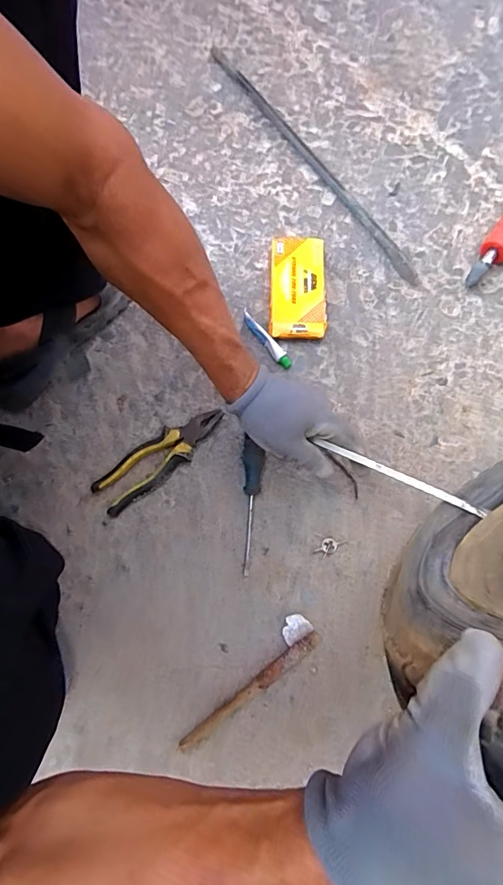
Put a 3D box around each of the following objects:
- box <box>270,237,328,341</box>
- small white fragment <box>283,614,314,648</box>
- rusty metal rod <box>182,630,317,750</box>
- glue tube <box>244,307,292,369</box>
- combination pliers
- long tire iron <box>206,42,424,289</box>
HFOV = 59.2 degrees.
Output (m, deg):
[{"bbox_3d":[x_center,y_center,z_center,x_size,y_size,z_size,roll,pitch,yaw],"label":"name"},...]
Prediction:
[{"bbox_3d":[0.064,-0.218,0.625,0.074,0.025,0.156,1,75,2],"label":"box"},{"bbox_3d":[0.051,0.217,0.520,0.034,0.012,0.027,-33,76,-7],"label":"small white fragment"},{"bbox_3d":[-0.002,0.284,0.502,0.197,0.018,0.017,-37,77,-8],"label":"rusty metal rod"},{"bbox_3d":[0.021,-0.139,0.605,0.016,0.026,0.095,-39,77,-8],"label":"glue tube"},{"bbox_3d":[-0.115,0.020,0.576,0.187,0.026,0.051,-36,77,-8],"label":"combination pliers"},{"bbox_3d":[0.087,-0.449,0.688,0.028,0.012,0.540,-32,76,-6],"label":"long tire iron"}]

